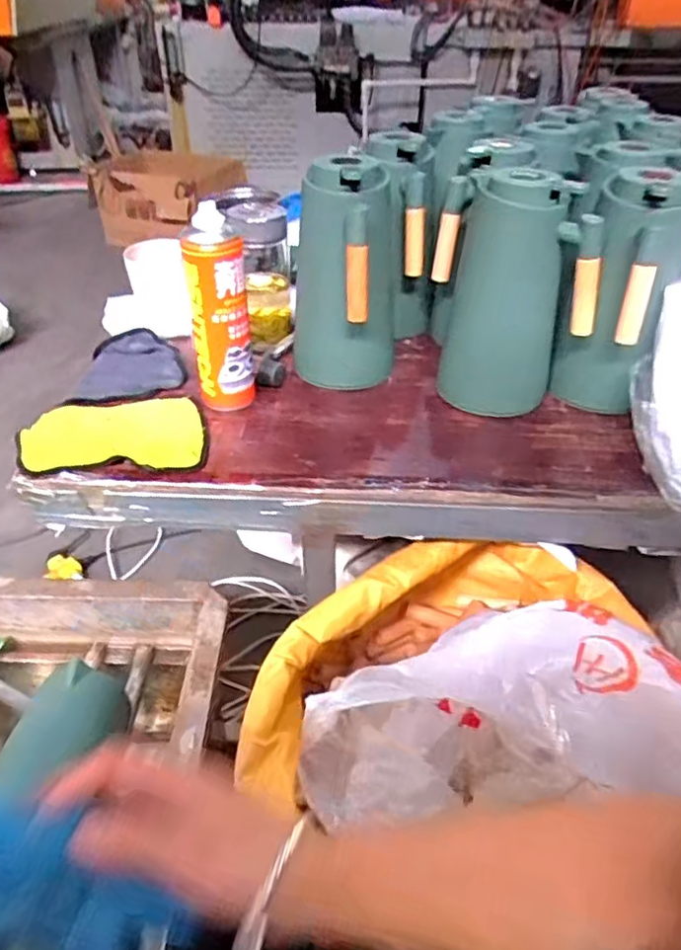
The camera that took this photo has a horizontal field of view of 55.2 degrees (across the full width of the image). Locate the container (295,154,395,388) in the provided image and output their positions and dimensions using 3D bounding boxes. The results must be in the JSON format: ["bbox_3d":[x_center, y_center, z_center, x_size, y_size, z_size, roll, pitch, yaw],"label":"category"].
[{"bbox_3d":[0.009,-0.235,0.787,0.114,0.249,0.160,2,39,3],"label":"container"}]

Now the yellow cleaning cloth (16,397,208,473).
[{"bbox_3d":[-0.259,-0.046,0.742,0.211,0.014,0.131,-2,39,-1],"label":"yellow cleaning cloth"}]

